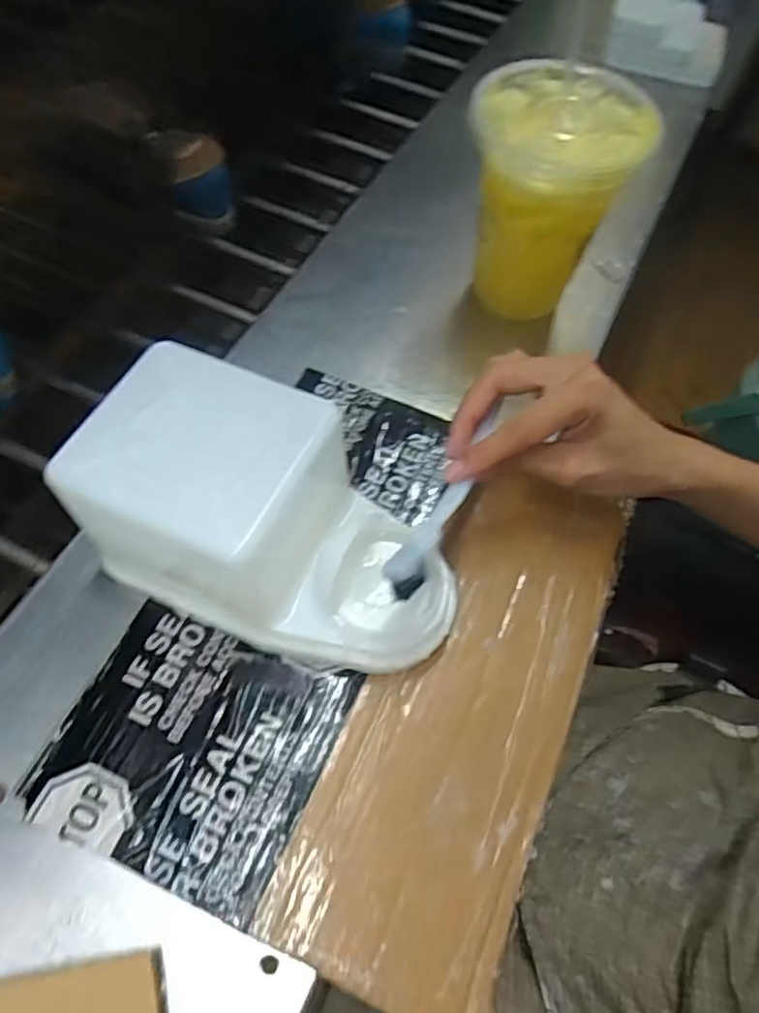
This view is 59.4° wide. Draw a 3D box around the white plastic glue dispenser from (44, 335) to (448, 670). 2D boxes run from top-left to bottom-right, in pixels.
[{"bbox_3d":[-0.052,0.012,0.346,0.192,0.106,0.098,23,61,9],"label":"white plastic glue dispenser"}]

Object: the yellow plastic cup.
[{"bbox_3d":[0.111,-0.206,0.465,0.111,0.146,0.098,26,62,11],"label":"yellow plastic cup"}]

